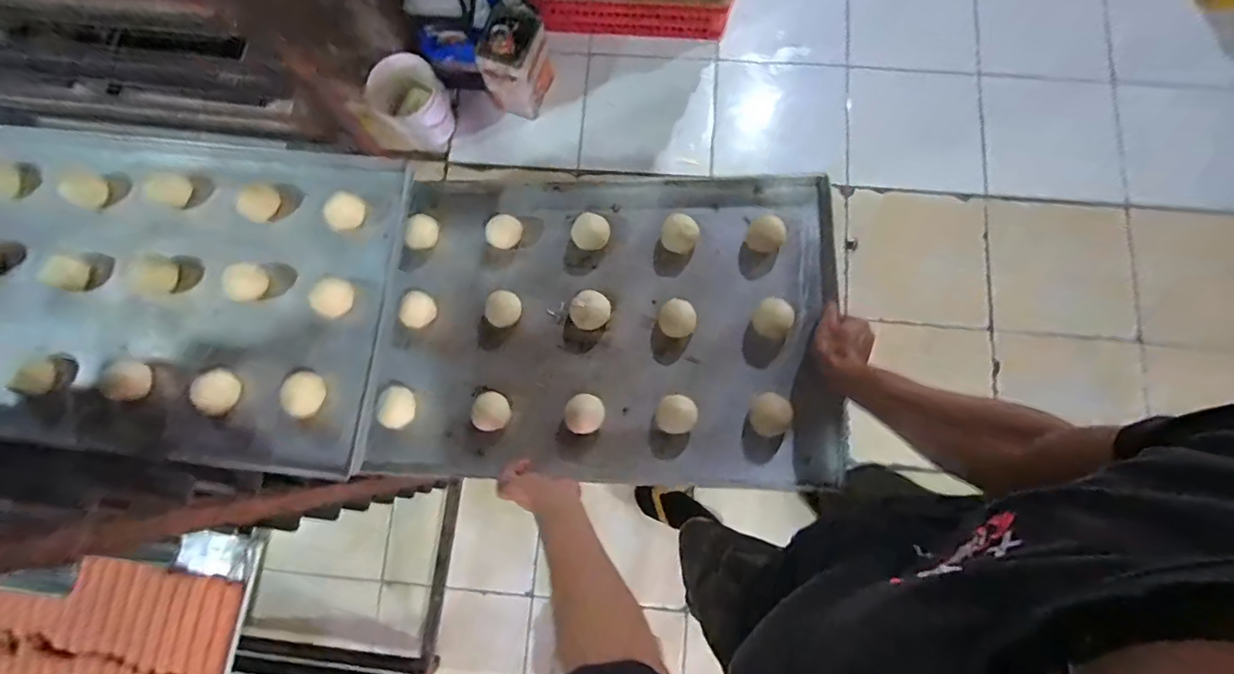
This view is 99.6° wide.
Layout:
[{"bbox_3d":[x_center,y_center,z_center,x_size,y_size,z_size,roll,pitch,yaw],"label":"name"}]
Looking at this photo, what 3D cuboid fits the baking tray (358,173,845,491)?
[{"bbox_3d":[-0.035,-0.024,0.758,0.680,0.079,0.446,3,80,-1],"label":"baking tray"}]

